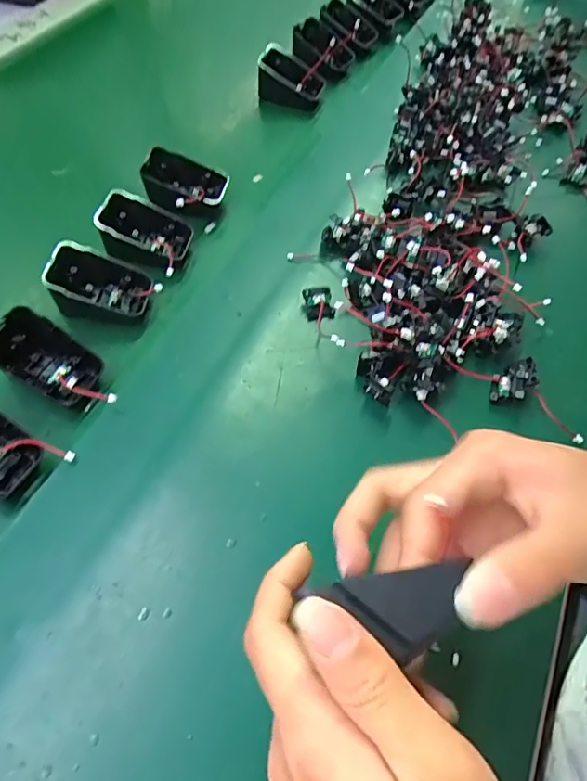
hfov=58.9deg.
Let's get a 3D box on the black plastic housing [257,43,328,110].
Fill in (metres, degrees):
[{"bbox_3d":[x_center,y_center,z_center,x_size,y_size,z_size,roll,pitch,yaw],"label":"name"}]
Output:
[{"bbox_3d":[-0.002,-0.333,0.556,0.065,0.039,0.052,11,57,9],"label":"black plastic housing"}]

